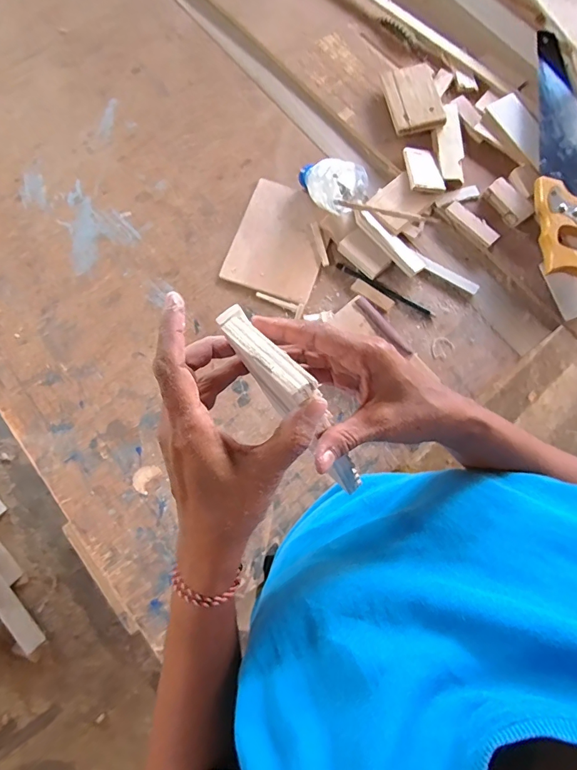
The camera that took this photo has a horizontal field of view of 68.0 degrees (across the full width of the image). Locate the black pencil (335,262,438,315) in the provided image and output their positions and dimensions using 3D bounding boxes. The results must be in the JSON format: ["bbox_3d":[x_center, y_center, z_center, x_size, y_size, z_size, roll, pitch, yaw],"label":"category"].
[{"bbox_3d":[0.132,-0.131,0.586,0.147,0.006,0.011,29,75,6],"label":"black pencil"}]

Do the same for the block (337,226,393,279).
[{"bbox_3d":[0.106,-0.183,0.595,0.040,0.020,0.069,-42,80,-12],"label":"block"}]

